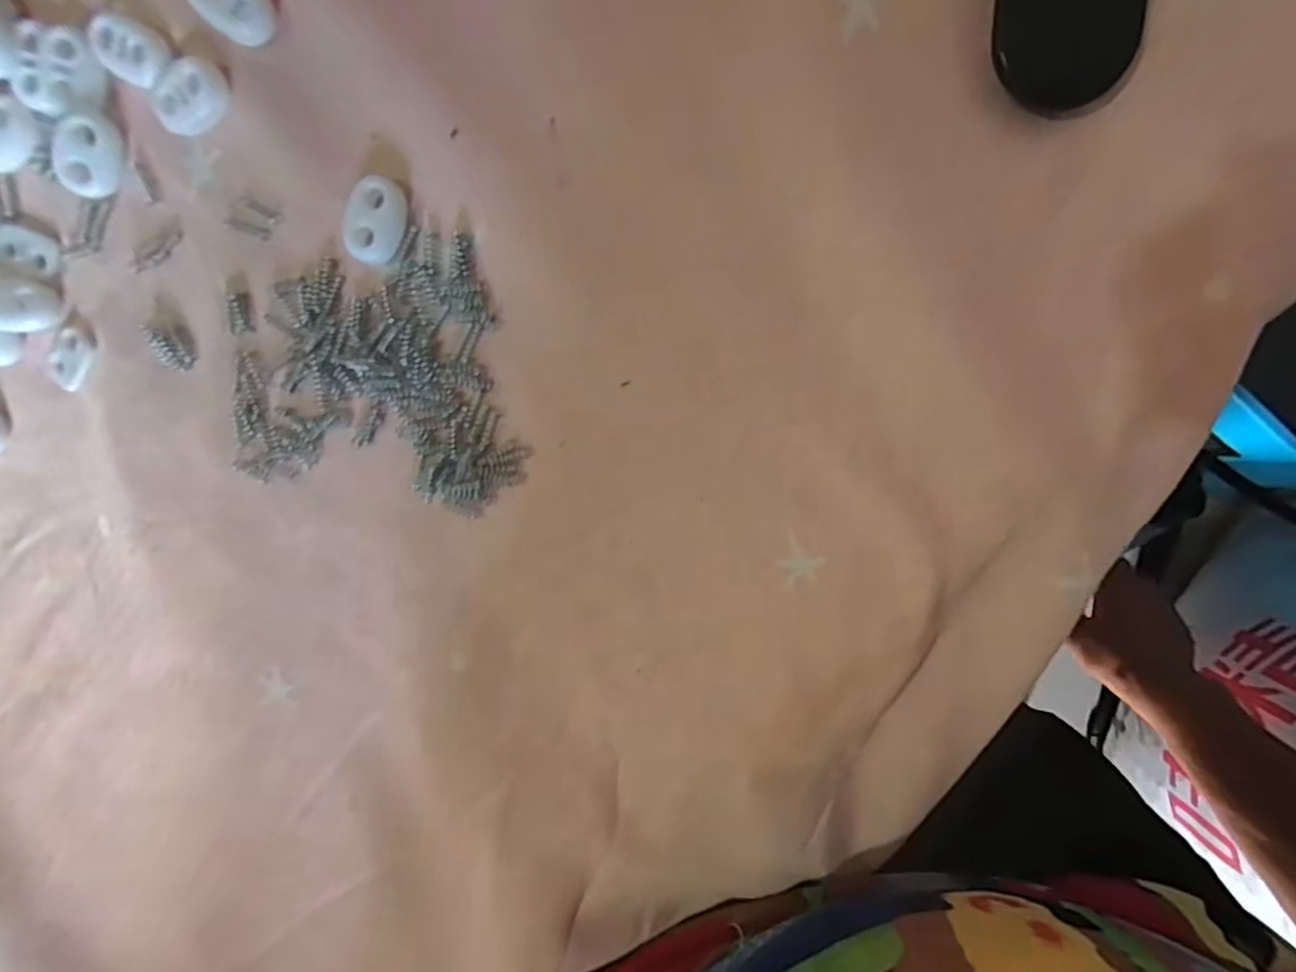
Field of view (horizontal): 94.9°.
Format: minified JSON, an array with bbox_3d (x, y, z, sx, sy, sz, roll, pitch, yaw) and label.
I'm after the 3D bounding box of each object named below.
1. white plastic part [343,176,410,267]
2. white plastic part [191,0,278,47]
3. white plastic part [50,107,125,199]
[{"bbox_3d":[-0.073,-0.071,0.161,0.013,0.008,0.022,23,99,1],"label":"white plastic part"},{"bbox_3d":[-0.108,-0.126,0.155,0.020,0.008,0.015,39,99,-1],"label":"white plastic part"},{"bbox_3d":[-0.158,-0.094,0.168,0.015,0.007,0.022,10,99,4],"label":"white plastic part"}]

